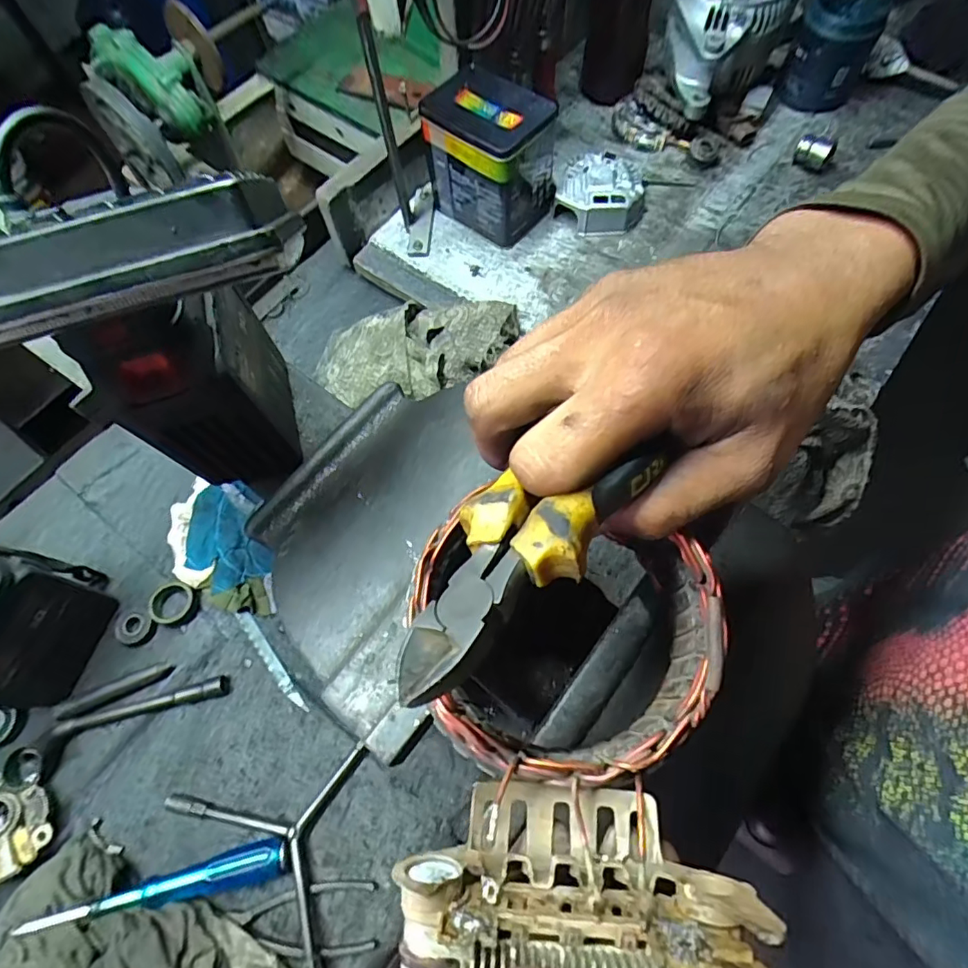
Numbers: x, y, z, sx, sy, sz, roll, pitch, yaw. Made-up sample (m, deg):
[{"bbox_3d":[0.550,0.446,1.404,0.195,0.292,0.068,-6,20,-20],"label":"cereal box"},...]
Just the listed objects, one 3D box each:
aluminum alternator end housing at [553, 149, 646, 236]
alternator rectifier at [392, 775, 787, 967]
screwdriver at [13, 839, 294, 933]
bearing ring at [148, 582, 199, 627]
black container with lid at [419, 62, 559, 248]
[{"bbox_3d":[0.142,-0.354,0.649,0.105,0.037,0.112,19,69,11],"label":"aluminum alternator end housing"},{"bbox_3d":[0.026,0.115,0.149,0.088,0.056,0.040,1,84,19],"label":"alternator rectifier"},{"bbox_3d":[-0.251,0.321,0.420,0.190,0.028,0.026,-16,67,-4],"label":"screwdriver"},{"bbox_3d":[-0.300,0.116,0.521,0.040,0.020,0.041,-1,67,3],"label":"bearing ring"},{"bbox_3d":[0.004,-0.367,0.616,0.124,0.128,0.087,38,74,17],"label":"black container with lid"}]

